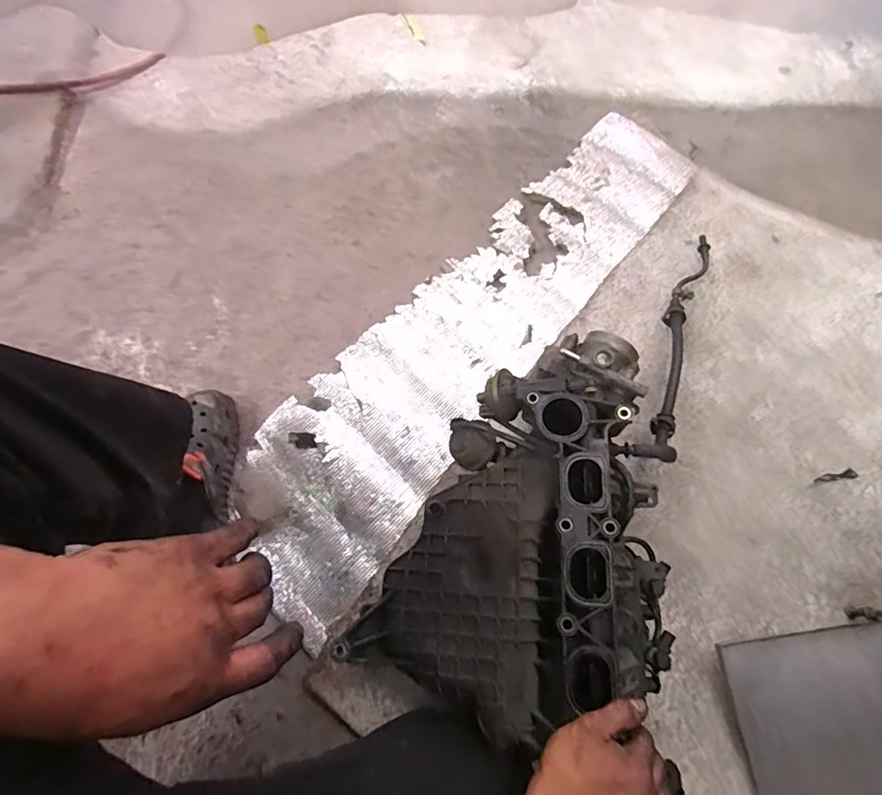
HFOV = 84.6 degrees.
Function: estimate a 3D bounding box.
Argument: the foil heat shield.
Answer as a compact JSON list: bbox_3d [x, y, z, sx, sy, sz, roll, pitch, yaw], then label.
[{"bbox_3d":[0.054,-0.107,0.772,0.255,0.023,0.948,39,77,12],"label":"foil heat shield"}]

